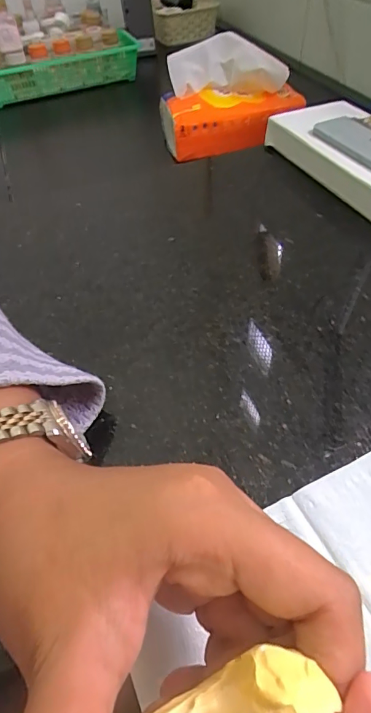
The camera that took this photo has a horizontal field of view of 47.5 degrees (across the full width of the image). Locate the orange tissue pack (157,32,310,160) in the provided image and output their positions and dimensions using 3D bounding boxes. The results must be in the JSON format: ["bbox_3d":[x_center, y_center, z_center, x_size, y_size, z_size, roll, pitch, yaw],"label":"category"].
[{"bbox_3d":[0.059,-0.339,0.550,0.171,0.111,0.086,-11,50,-4],"label":"orange tissue pack"}]

